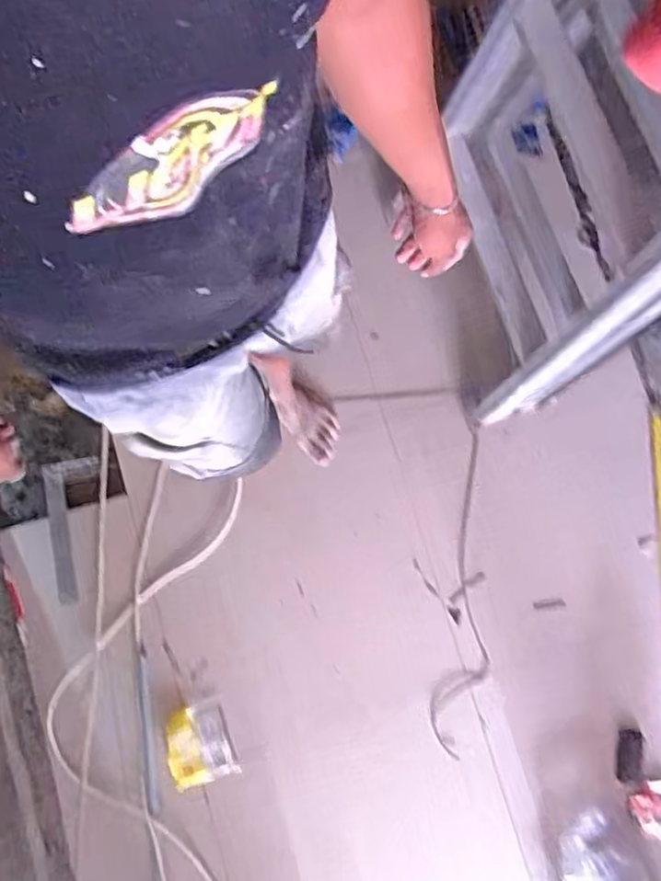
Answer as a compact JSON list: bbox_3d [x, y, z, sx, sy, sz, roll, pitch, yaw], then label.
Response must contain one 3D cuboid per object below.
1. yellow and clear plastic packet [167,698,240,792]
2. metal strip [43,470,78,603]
[{"bbox_3d":[-0.280,0.643,1.416,0.128,0.028,0.156,-16,79,-4],"label":"yellow and clear plastic packet"},{"bbox_3d":[-0.605,0.211,1.499,0.046,0.008,0.302,-11,81,2],"label":"metal strip"}]

